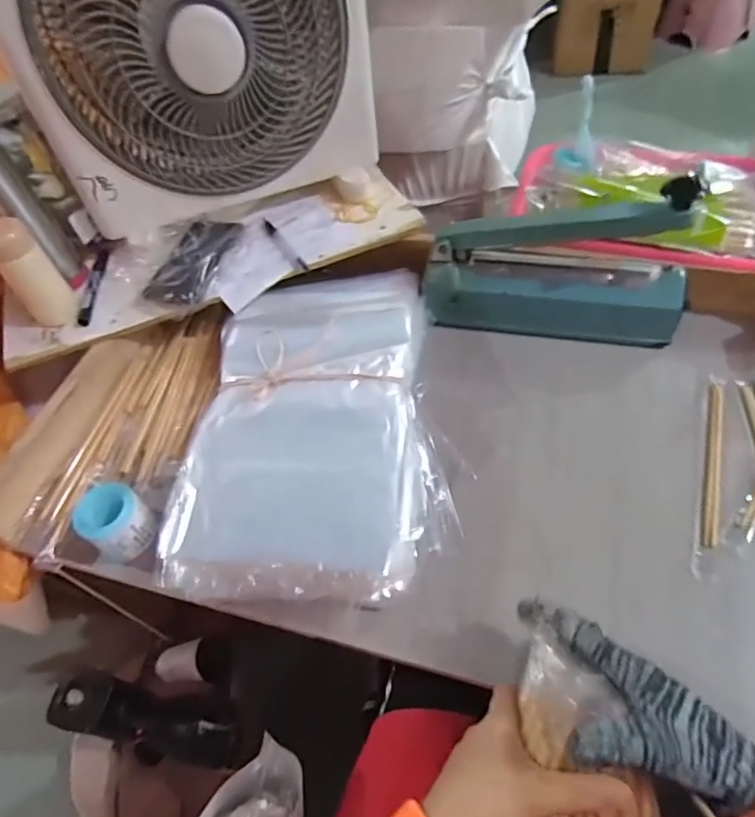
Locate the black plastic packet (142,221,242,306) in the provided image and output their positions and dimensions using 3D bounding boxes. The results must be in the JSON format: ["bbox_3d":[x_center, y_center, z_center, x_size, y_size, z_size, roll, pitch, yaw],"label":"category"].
[{"bbox_3d":[-0.238,-0.191,0.664,0.070,0.023,0.167,7,55,11],"label":"black plastic packet"}]

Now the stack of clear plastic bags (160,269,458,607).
[{"bbox_3d":[-0.059,0.002,0.571,0.263,0.068,0.403,-1,54,5],"label":"stack of clear plastic bags"}]

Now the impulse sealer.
[{"bbox_3d":[0.207,-0.163,0.606,0.301,0.169,0.084,5,54,9],"label":"impulse sealer"}]

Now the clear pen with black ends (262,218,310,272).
[{"bbox_3d":[-0.128,-0.223,0.696,0.017,0.007,0.139,-27,56,-14],"label":"clear pen with black ends"}]

